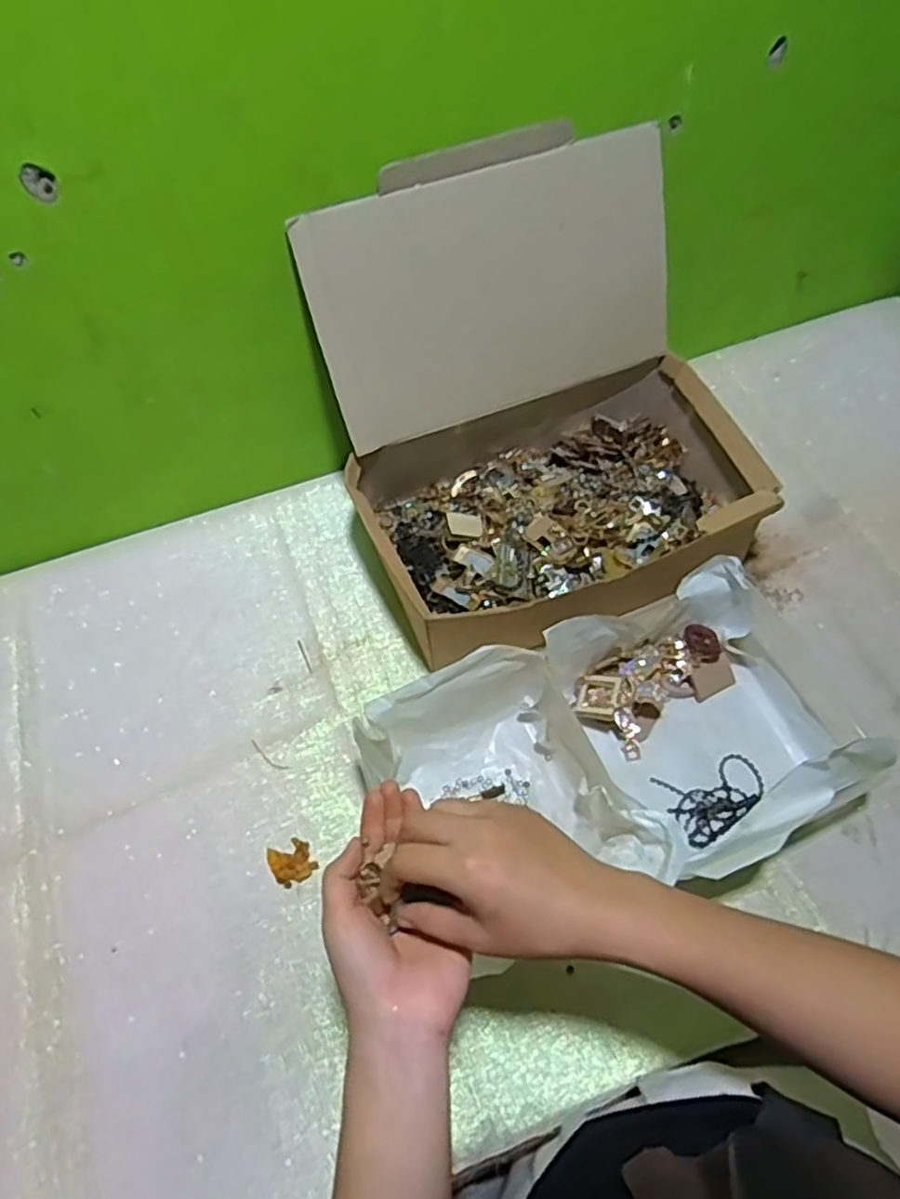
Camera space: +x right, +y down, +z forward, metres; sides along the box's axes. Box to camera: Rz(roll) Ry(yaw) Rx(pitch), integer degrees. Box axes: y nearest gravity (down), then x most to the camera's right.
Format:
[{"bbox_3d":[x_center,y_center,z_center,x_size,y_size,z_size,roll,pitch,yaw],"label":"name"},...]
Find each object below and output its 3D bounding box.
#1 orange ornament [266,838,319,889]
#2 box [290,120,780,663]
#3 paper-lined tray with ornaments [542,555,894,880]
[{"bbox_3d":[-0.125,0.208,0.561,0.034,0.004,0.034,-27,63,-12],"label":"orange ornament"},{"bbox_3d":[0.084,-0.151,0.598,0.325,0.279,0.317,-19,62,-8],"label":"box"},{"bbox_3d":[0.205,0.087,0.558,0.201,0.092,0.204,-23,62,-10],"label":"paper-lined tray with ornaments"}]

